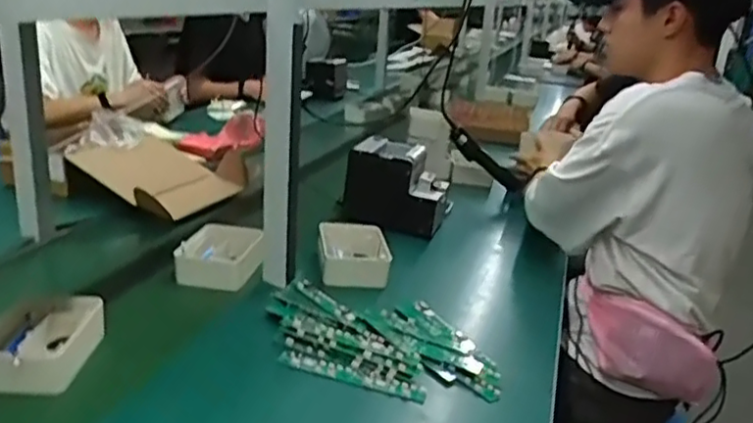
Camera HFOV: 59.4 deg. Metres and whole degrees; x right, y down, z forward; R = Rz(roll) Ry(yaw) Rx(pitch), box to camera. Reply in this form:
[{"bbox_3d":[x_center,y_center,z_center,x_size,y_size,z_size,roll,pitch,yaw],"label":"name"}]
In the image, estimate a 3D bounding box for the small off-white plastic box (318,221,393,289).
[{"bbox_3d":[-0.039,0.067,1.074,0.113,0.050,0.132,3,19,-6],"label":"small off-white plastic box"}]

